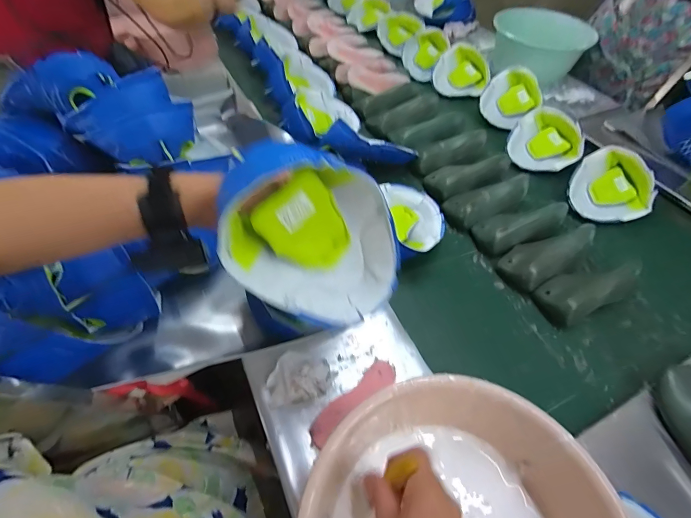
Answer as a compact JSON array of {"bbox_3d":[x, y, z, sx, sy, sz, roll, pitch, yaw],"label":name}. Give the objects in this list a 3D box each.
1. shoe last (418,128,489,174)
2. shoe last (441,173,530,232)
[{"bbox_3d":[0.265,-0.269,0.909,0.205,0.062,0.057,-24,57,-20],"label":"shoe last"},{"bbox_3d":[0.318,-0.136,0.802,0.207,0.061,0.091,-20,56,-18],"label":"shoe last"}]

